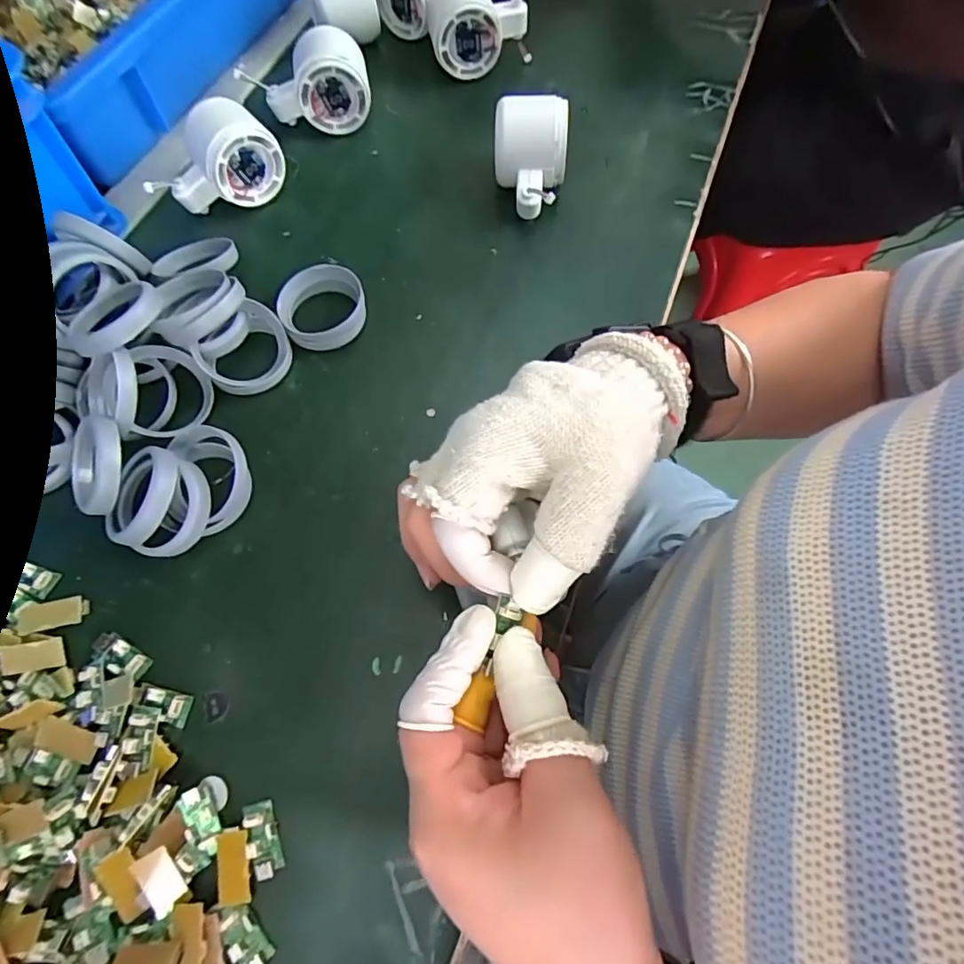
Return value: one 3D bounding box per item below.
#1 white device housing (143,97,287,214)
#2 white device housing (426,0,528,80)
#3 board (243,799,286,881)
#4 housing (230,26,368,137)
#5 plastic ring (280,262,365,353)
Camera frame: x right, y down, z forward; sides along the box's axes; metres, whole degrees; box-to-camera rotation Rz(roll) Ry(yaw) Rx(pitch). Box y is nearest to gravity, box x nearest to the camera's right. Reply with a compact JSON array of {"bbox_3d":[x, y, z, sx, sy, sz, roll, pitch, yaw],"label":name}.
[{"bbox_3d":[-0.201,-0.243,0.416,0.089,0.058,0.050,-31,70,-11],"label":"white device housing"},{"bbox_3d":[-0.003,-0.398,0.477,0.085,0.060,0.054,-4,67,0],"label":"white device housing"},{"bbox_3d":[-0.105,0.172,0.261,0.016,0.006,0.032,-16,68,-5],"label":"board"},{"bbox_3d":[-0.138,-0.329,0.450,0.090,0.061,0.050,-9,67,-2],"label":"housing"},{"bbox_3d":[-0.111,-0.121,0.379,0.056,0.025,0.055,-1,67,2],"label":"plastic ring"}]

